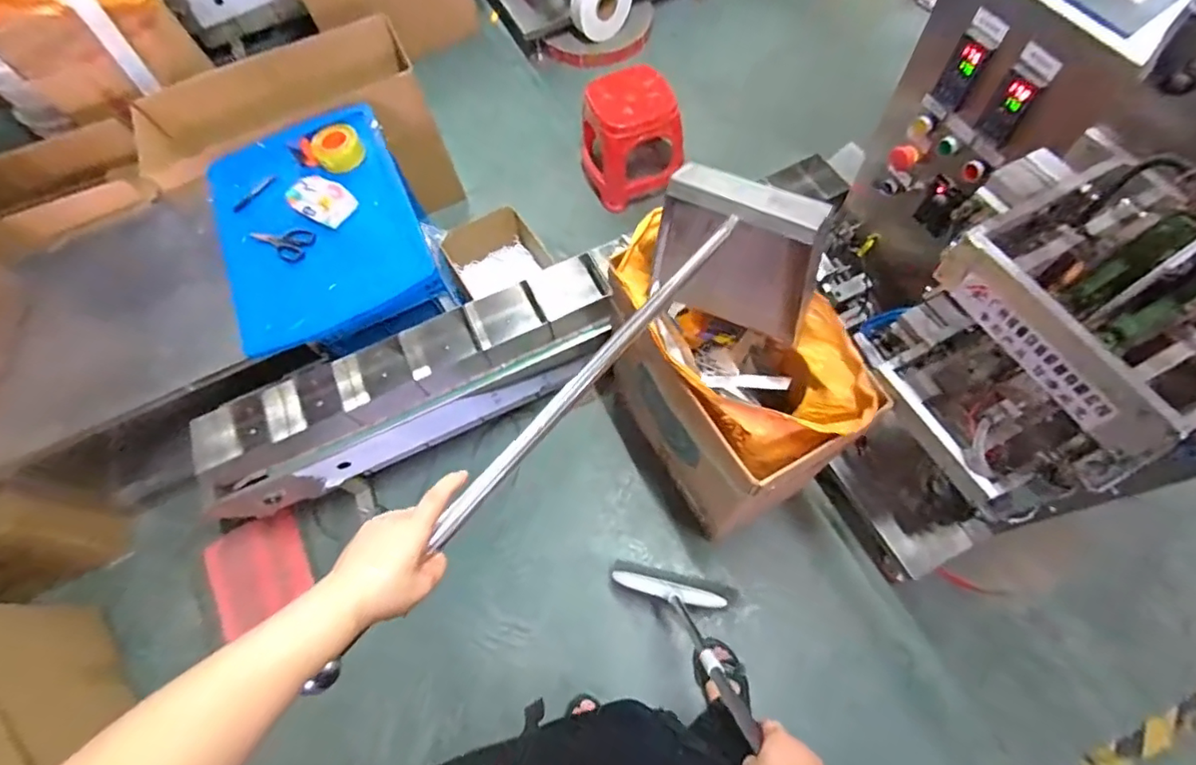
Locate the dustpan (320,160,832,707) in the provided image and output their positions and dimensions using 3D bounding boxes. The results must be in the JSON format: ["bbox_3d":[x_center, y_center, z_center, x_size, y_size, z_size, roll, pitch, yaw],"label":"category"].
[{"bbox_3d":[0.071,-0.019,0.683,0.245,0.177,0.633,27,58,16],"label":"dustpan"}]

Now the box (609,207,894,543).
[{"bbox_3d":[0.247,0.016,1.140,0.298,0.608,0.500,-25,66,-7],"label":"box"}]

